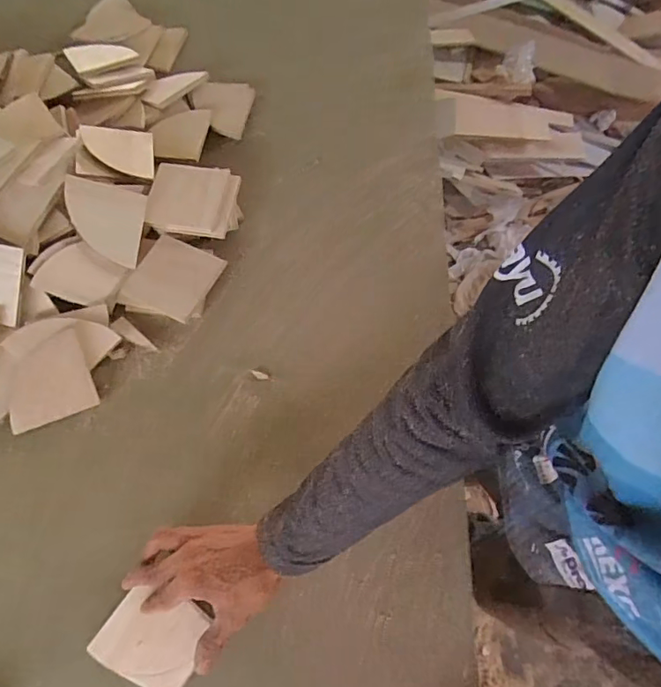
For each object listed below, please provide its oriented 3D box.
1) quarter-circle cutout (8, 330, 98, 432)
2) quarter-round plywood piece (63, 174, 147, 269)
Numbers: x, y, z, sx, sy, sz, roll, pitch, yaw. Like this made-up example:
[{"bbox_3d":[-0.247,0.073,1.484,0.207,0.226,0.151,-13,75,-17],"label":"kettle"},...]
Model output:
[{"bbox_3d":[-0.346,0.044,0.637,0.096,0.007,0.101,-20,84,-17],"label":"quarter-circle cutout"},{"bbox_3d":[-0.295,-0.159,0.678,0.096,0.007,0.096,10,87,-22],"label":"quarter-round plywood piece"}]

